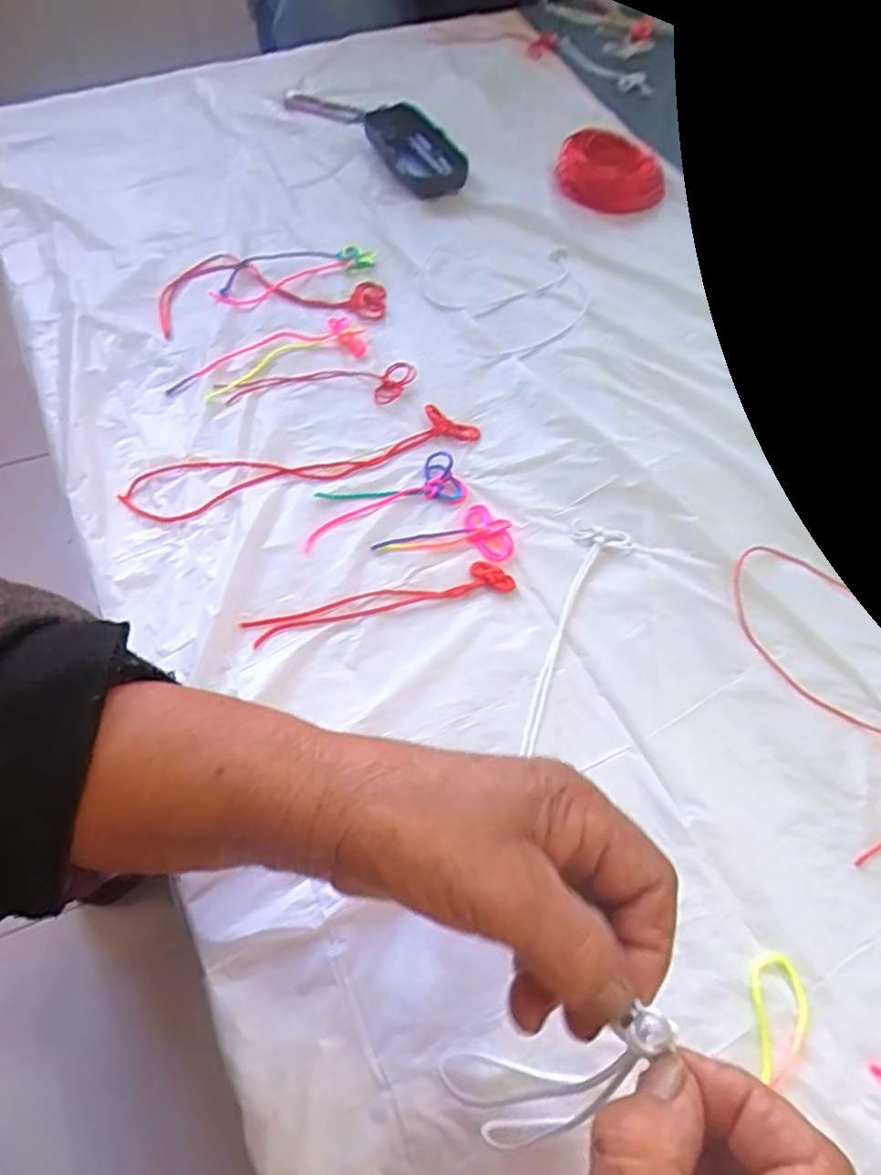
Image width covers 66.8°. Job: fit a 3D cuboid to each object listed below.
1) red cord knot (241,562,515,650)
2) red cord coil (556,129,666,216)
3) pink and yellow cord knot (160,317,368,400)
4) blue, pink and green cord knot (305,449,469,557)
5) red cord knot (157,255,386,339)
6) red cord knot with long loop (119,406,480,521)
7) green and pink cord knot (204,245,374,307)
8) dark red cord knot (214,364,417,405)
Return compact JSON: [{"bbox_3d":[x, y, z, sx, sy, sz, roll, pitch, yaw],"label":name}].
[{"bbox_3d":[-0.032,0.008,0.371,0.149,0.005,0.019,-12,62,-10],"label":"red cord knot"},{"bbox_3d":[0.148,-0.362,0.576,0.091,0.025,0.082,14,61,5],"label":"red cord coil"},{"bbox_3d":[-0.119,-0.159,0.462,0.139,0.004,0.043,-23,64,-15],"label":"pink and yellow cord knot"},{"bbox_3d":[-0.036,-0.053,0.403,0.104,0.006,0.036,-19,63,-13],"label":"blue, pink and green cord knot"},{"bbox_3d":[-0.126,-0.224,0.502,0.163,0.007,0.086,-10,61,-8],"label":"red cord knot"},{"bbox_3d":[-0.083,-0.079,0.419,0.219,0.005,0.041,-16,62,-11],"label":"red cord knot with long loop"},{"bbox_3d":[-0.114,-0.245,0.510,0.123,0.008,0.045,-24,64,-15],"label":"green and pink cord knot"},{"bbox_3d":[-0.083,-0.138,0.449,0.131,0.009,0.032,-2,60,-4],"label":"dark red cord knot"}]

